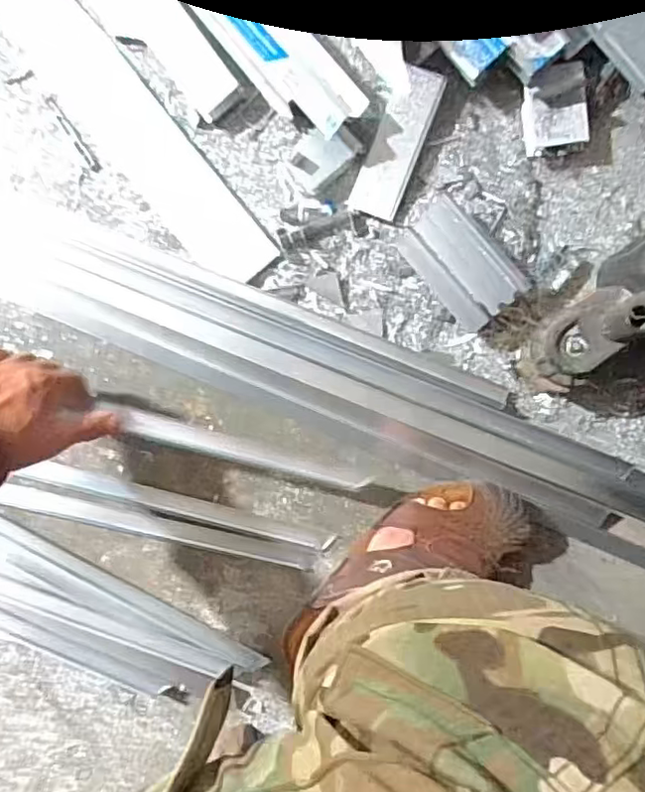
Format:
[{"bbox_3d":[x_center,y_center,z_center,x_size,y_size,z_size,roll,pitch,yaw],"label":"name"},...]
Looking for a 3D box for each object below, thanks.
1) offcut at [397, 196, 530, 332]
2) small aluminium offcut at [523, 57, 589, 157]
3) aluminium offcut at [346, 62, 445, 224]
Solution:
[{"bbox_3d":[0.122,-0.117,0.557,0.066,0.046,0.108,-44,89,4],"label":"offcut"},{"bbox_3d":[0.208,-0.259,0.566,0.053,0.033,0.068,-10,92,2],"label":"small aluminium offcut"},{"bbox_3d":[0.070,-0.231,0.571,0.043,0.014,0.134,21,91,4],"label":"aluminium offcut"}]

